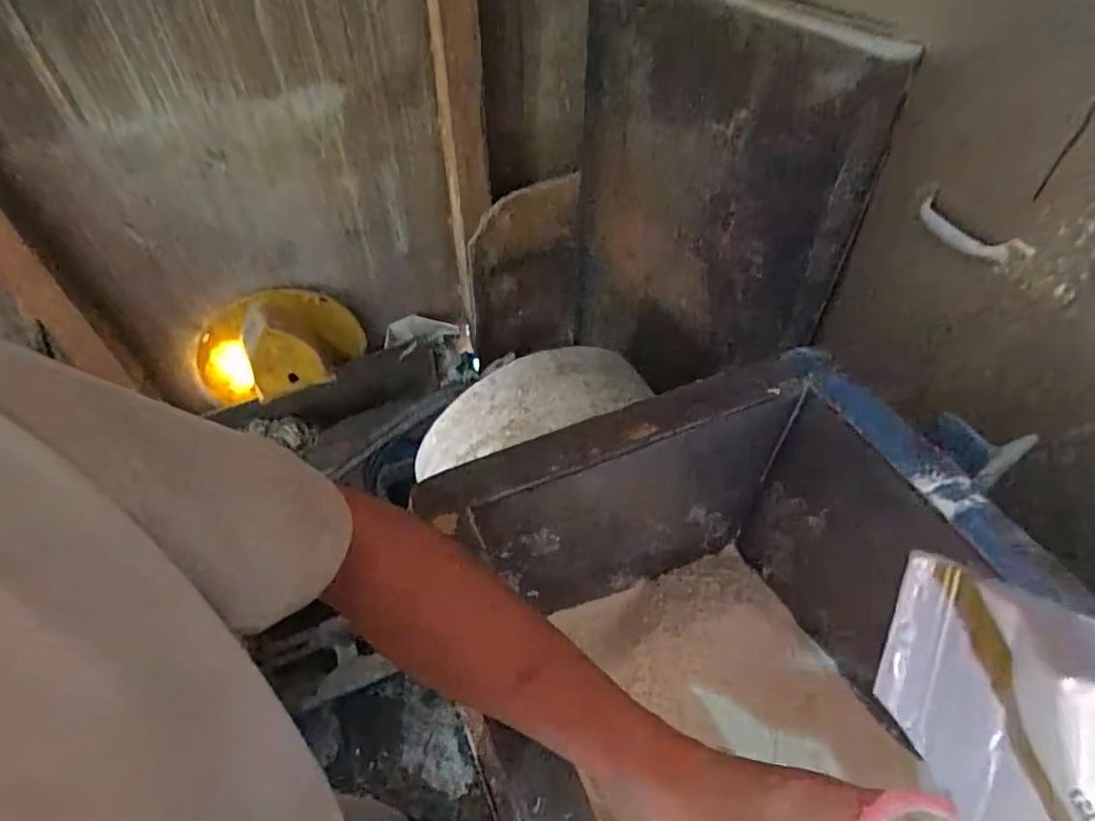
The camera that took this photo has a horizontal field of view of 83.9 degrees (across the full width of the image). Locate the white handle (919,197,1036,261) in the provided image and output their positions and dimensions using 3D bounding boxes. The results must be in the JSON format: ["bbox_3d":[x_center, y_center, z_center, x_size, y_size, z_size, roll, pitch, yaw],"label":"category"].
[{"bbox_3d":[0.375,-0.156,0.540,0.015,0.028,0.094,-31,57,-26],"label":"white handle"}]

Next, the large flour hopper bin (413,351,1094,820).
[{"bbox_3d":[0.173,0.270,0.445,0.379,0.290,0.528,-14,51,-15],"label":"large flour hopper bin"}]

